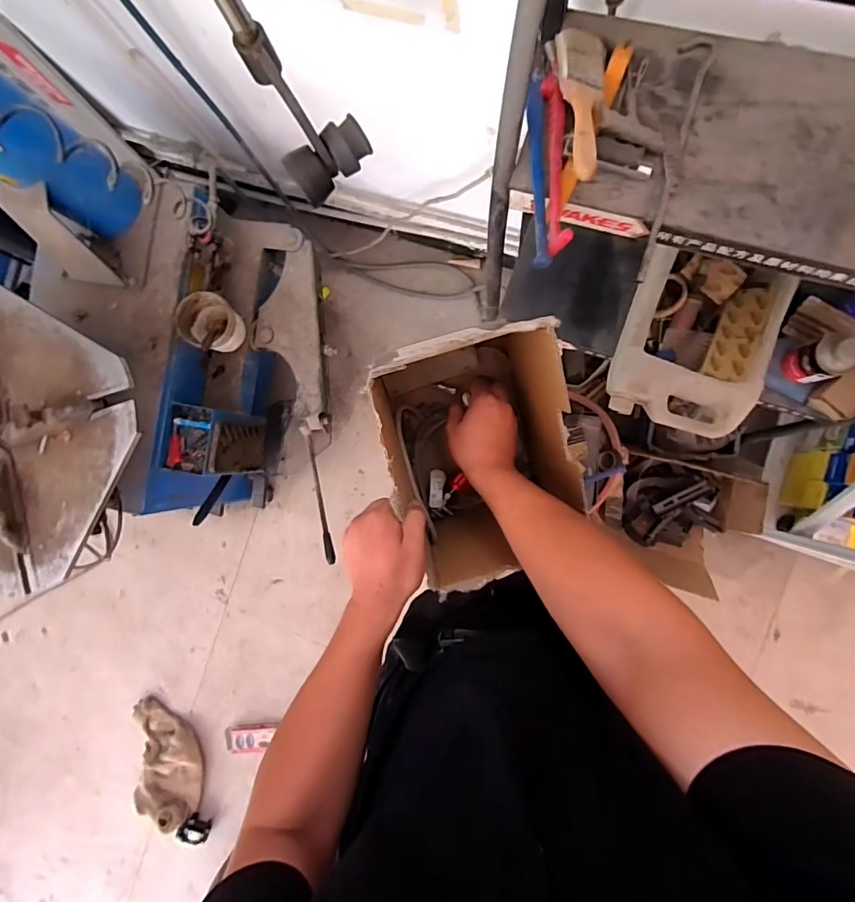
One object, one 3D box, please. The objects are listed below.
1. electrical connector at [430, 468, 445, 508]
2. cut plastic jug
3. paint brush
[{"bbox_3d":[0.014,0.054,0.660,0.021,0.010,0.054,2,77,8],"label":"electrical connector"},{"bbox_3d":[0.450,-0.192,0.779,0.220,0.127,0.303,18,92,8],"label":"cut plastic jug"},{"bbox_3d":[0.167,-0.376,0.492,0.053,0.020,0.199,1,77,8],"label":"paint brush"}]

